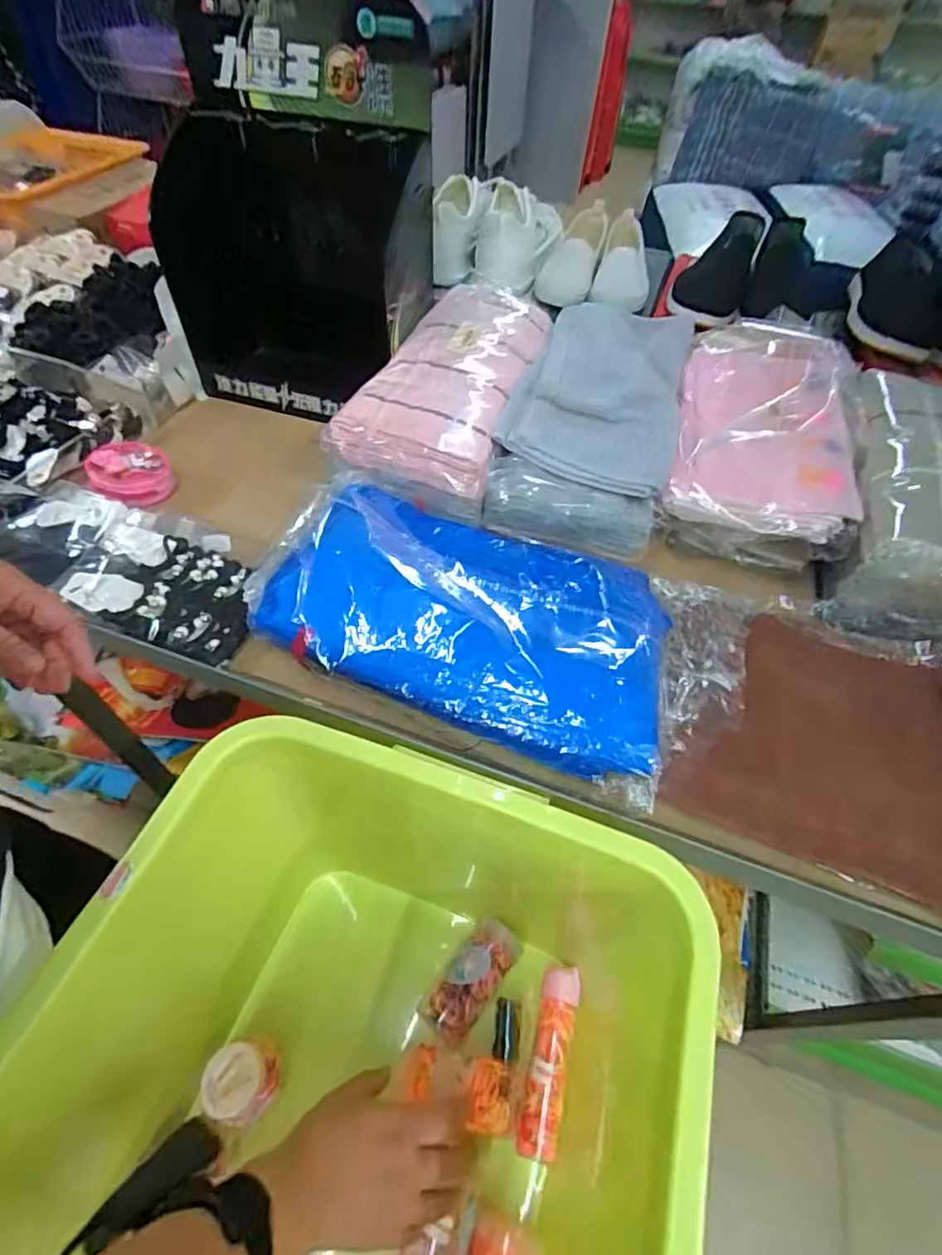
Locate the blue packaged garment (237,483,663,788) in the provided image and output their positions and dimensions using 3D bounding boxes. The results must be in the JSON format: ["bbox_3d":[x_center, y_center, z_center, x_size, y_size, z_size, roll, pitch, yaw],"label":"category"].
[{"bbox_3d":[-0.005,-0.018,0.495,0.356,0.059,0.215,16,53,9],"label":"blue packaged garment"}]

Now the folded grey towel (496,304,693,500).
[{"bbox_3d":[0.154,-0.285,0.638,0.178,0.027,0.317,16,53,9],"label":"folded grey towel"}]

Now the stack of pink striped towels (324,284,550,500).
[{"bbox_3d":[-0.021,-0.298,0.648,0.164,0.061,0.327,15,53,9],"label":"stack of pink striped towels"}]

